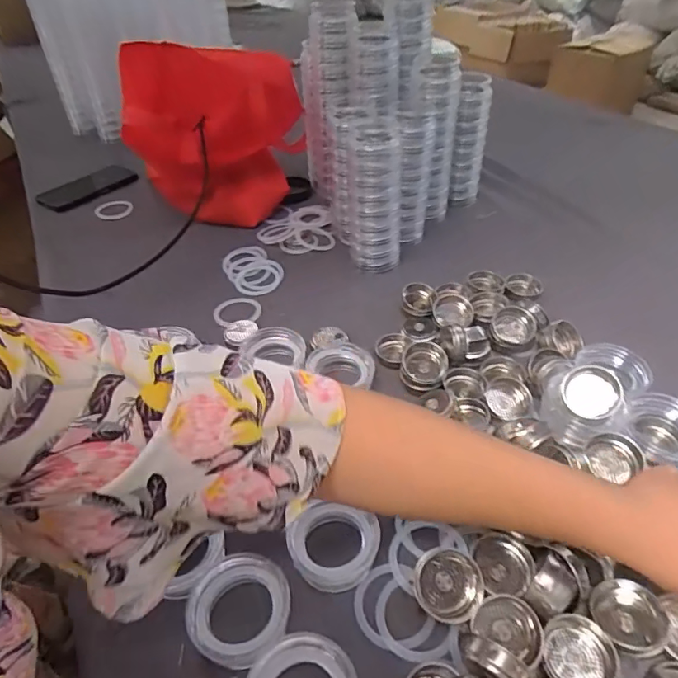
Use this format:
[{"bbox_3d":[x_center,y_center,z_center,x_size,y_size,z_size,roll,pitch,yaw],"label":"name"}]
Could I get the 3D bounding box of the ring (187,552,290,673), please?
[{"bbox_3d":[-0.070,0.192,0.350,0.068,0.032,0.066,-2,42,2],"label":"ring"}]

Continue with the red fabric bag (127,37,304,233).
[{"bbox_3d":[-0.179,-0.310,0.753,0.244,0.236,0.182,-7,43,-5],"label":"red fabric bag"}]

